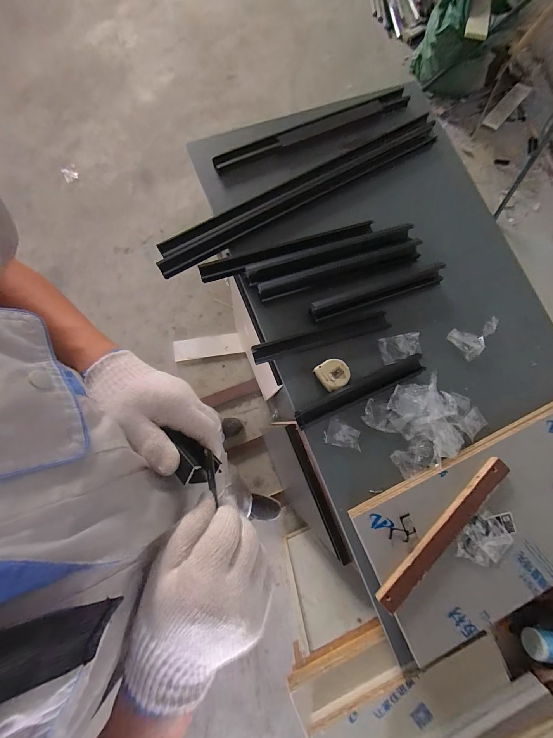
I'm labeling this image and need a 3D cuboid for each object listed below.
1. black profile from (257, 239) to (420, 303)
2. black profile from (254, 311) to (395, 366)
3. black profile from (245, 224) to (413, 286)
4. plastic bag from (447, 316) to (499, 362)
[{"bbox_3d":[0.151,-0.227,0.663,0.391,0.027,0.043,-17,82,-6],"label":"black profile"},{"bbox_3d":[0.104,-0.072,0.645,0.320,0.027,0.044,-15,82,-6],"label":"black profile"},{"bbox_3d":[0.124,-0.266,0.669,0.393,0.024,0.051,-17,82,-6],"label":"black profile"},{"bbox_3d":[0.466,-0.086,0.674,0.079,0.018,0.122,44,81,4],"label":"plastic bag"}]

